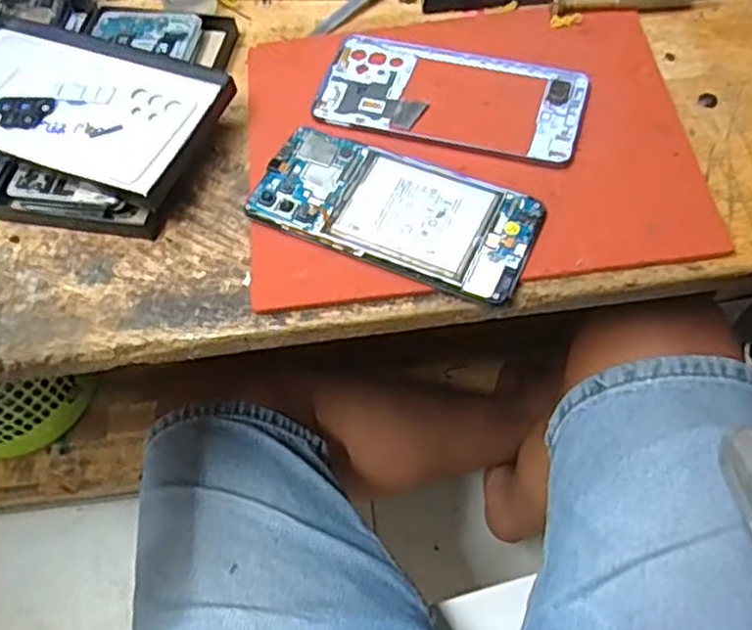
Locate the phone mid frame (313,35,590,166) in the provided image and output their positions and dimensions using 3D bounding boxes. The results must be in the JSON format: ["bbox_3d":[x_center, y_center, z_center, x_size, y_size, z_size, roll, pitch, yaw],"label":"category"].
[{"bbox_3d":[0.046,-0.135,0.435,0.158,0.011,0.077,14,67,8],"label":"phone mid frame"}]

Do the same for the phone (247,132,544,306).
[{"bbox_3d":[0.010,-0.057,0.392,0.153,0.014,0.068,21,69,11],"label":"phone"}]

